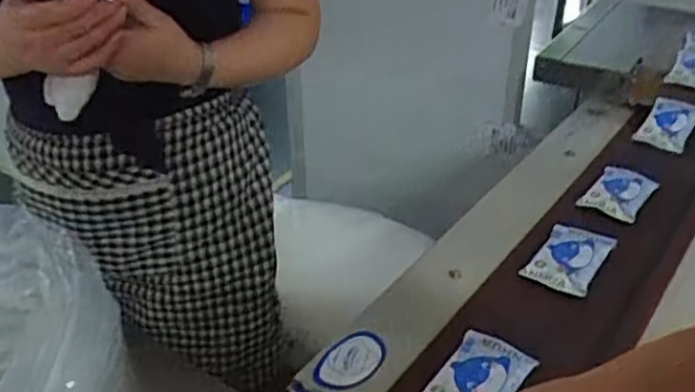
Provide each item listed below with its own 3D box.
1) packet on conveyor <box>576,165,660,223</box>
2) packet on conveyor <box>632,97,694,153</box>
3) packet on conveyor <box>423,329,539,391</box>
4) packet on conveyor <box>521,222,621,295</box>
[{"bbox_3d":[0.438,-0.008,1.139,0.085,0.016,0.140,25,35,29],"label":"packet on conveyor"},{"bbox_3d":[0.610,-0.137,1.337,0.084,0.020,0.134,28,57,23],"label":"packet on conveyor"},{"bbox_3d":[0.145,0.199,0.778,0.083,0.017,0.146,24,34,27],"label":"packet on conveyor"},{"bbox_3d":[0.310,0.083,0.982,0.084,0.020,0.140,24,34,27],"label":"packet on conveyor"}]

